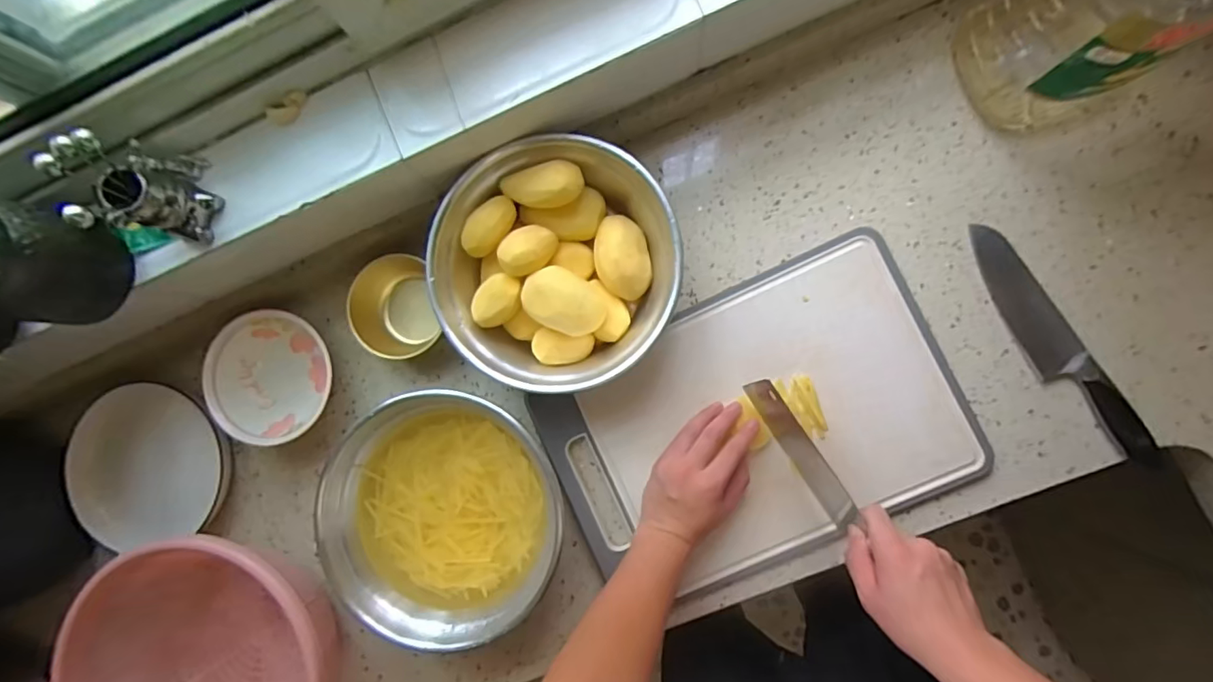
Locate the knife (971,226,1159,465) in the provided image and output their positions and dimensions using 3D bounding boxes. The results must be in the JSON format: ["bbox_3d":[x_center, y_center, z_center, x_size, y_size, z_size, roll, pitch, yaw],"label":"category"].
[{"bbox_3d":[0.461,0.002,0.553,0.052,0.022,0.275,-31,85,4],"label":"knife"}]

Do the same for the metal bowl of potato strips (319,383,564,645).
[{"bbox_3d":[-0.168,0.182,0.576,0.243,0.098,0.216,15,89,7],"label":"metal bowl of potato strips"}]

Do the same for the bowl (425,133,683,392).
[{"bbox_3d":[-0.052,-0.076,0.575,0.247,0.095,0.240,0,87,6],"label":"bowl"}]

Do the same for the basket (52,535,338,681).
[{"bbox_3d":[-0.413,0.352,0.587,0.263,0.119,0.274,0,88,5],"label":"basket"}]

